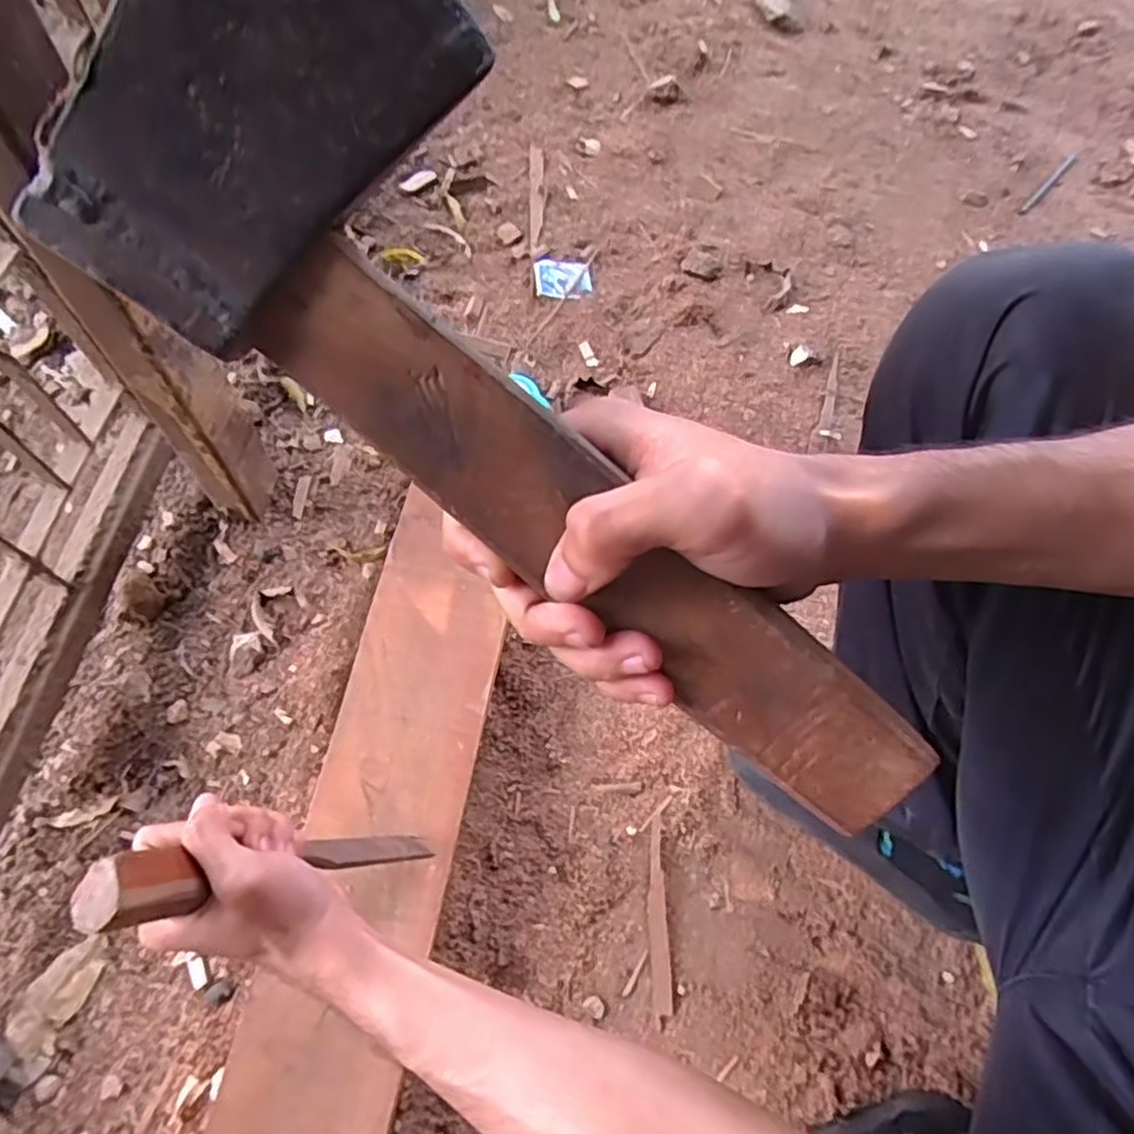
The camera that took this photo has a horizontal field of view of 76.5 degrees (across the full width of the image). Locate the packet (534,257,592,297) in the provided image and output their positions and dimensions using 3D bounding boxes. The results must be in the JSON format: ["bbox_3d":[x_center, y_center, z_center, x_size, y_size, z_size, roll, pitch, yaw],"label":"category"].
[{"bbox_3d":[-0.005,-0.354,0.874,0.068,0.009,0.054,0,65,-2],"label":"packet"}]

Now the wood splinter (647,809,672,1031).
[{"bbox_3d":[0.074,0.281,0.584,0.016,0.005,0.150,0,65,-2],"label":"wood splinter"}]

